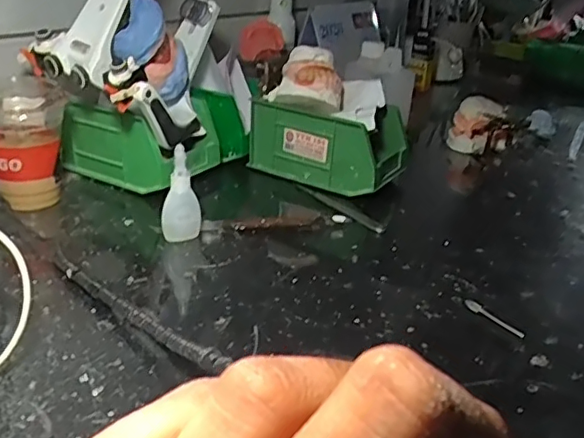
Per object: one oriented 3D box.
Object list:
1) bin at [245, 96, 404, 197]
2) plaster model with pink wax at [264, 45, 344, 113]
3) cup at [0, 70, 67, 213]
[{"bbox_3d":[0.043,-0.094,0.692,0.170,0.086,0.098,16,28,23],"label":"bin"},{"bbox_3d":[0.019,-0.162,0.666,0.082,0.060,0.071,10,26,12],"label":"plaster model with pink wax"},{"bbox_3d":[-0.264,-0.075,0.569,0.077,0.121,0.076,3,26,-2],"label":"cup"}]

